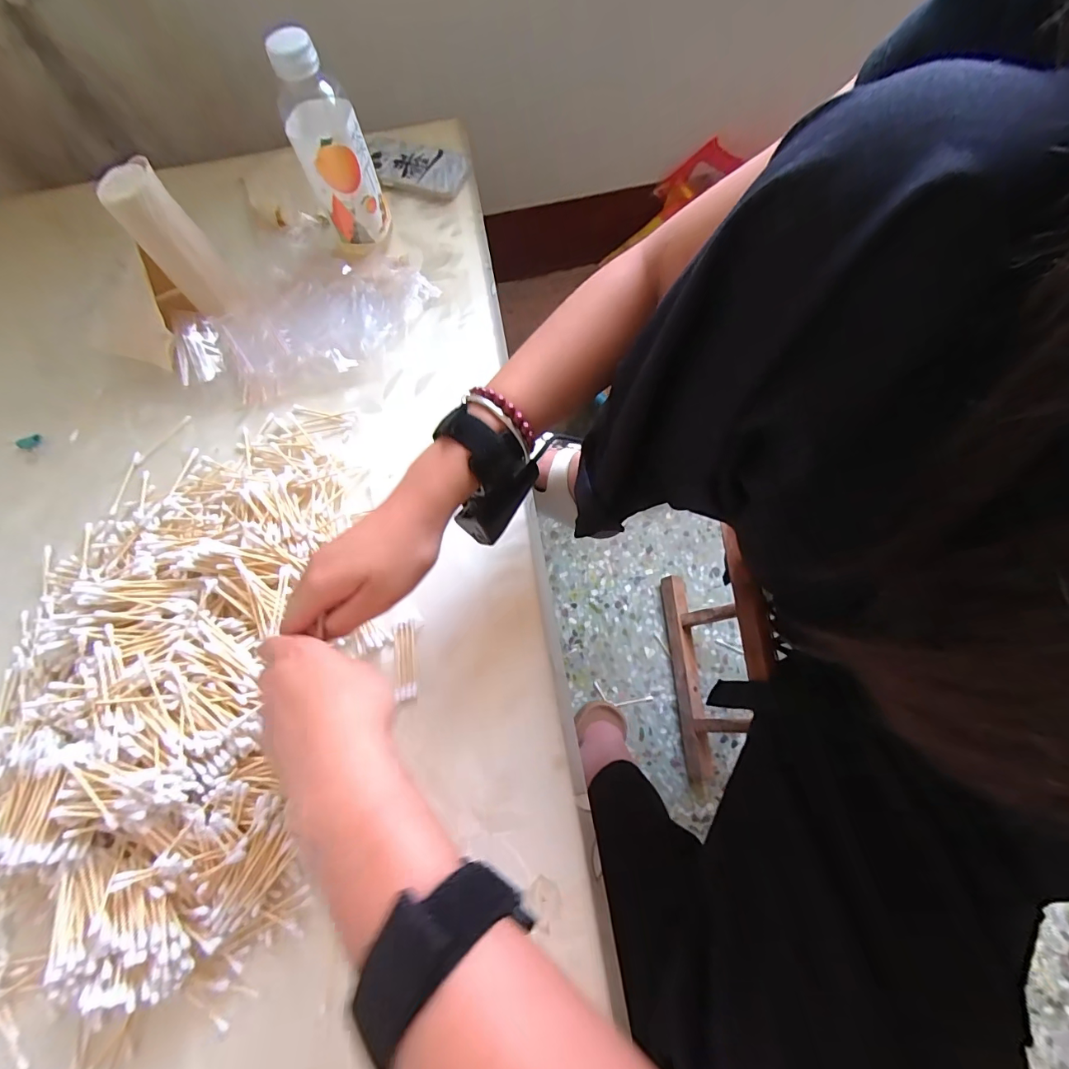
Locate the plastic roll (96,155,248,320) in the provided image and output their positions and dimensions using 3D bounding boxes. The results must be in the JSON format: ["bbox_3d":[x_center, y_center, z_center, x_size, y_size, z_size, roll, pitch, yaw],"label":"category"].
[{"bbox_3d":[-0.339,-0.273,0.441,0.053,0.121,0.055,-37,73,-12],"label":"plastic roll"}]

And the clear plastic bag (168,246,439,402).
[{"bbox_3d":[-0.236,-0.218,0.489,0.258,0.033,0.140,-34,72,-10],"label":"clear plastic bag"}]

